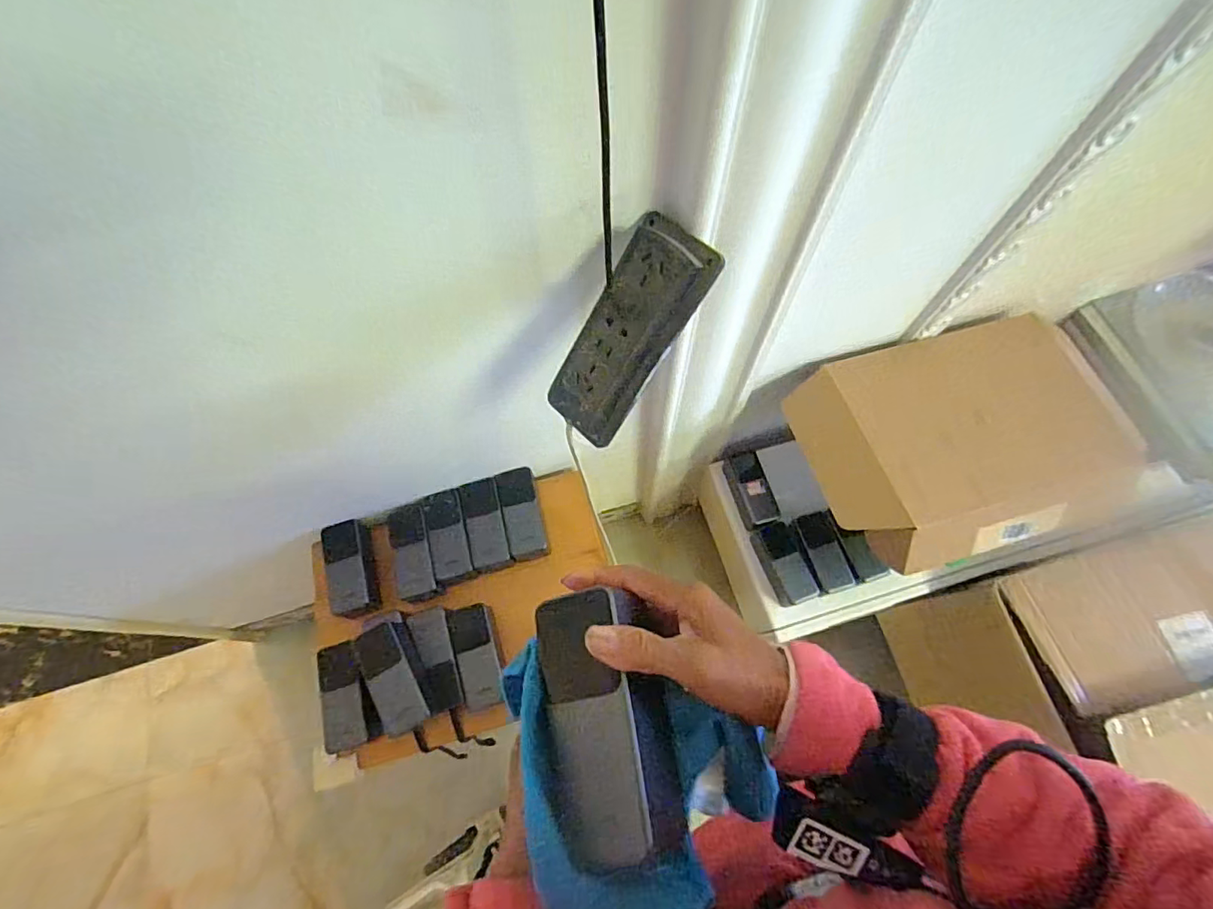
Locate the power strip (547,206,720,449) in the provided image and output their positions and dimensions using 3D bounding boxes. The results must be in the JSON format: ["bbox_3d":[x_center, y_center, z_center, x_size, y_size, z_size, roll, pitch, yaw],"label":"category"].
[{"bbox_3d":[0.014,-0.095,0.433,0.067,0.027,0.180,40,116,16],"label":"power strip"}]

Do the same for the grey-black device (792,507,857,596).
[{"bbox_3d":[0.357,0.158,0.874,0.057,0.023,0.127,-16,69,-4],"label":"grey-black device"}]

